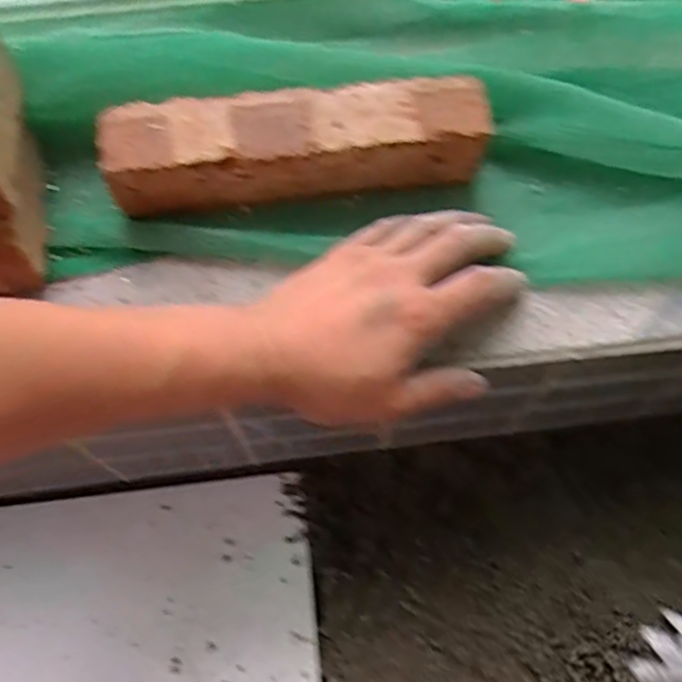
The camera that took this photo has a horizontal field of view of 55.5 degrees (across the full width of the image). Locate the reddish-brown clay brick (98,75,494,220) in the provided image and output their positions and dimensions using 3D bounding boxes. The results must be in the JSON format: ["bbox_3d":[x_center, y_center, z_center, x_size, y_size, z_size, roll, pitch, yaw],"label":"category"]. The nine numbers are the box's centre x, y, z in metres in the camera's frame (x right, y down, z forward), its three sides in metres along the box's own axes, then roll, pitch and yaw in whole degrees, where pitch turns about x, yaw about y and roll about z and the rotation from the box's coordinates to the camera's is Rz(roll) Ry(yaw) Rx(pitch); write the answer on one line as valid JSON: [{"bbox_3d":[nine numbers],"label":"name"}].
[{"bbox_3d":[-0.024,-0.112,0.382,0.217,0.057,0.044,-10,65,-4],"label":"reddish-brown clay brick"}]

